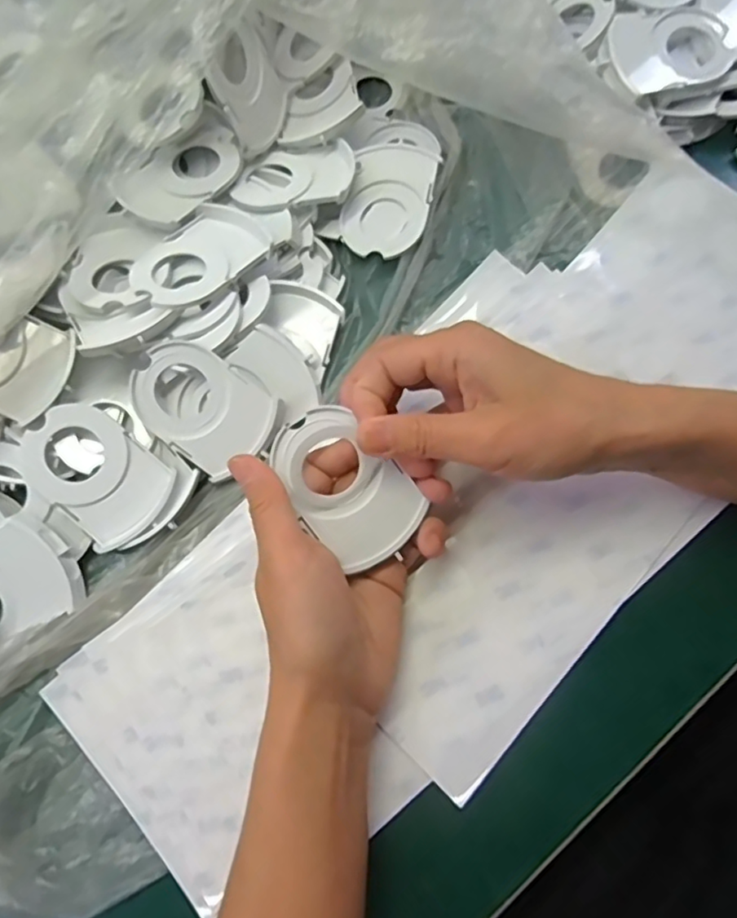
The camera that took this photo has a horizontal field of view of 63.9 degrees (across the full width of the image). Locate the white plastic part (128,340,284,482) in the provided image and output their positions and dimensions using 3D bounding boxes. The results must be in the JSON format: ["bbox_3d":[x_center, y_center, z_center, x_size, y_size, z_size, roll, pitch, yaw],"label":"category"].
[{"bbox_3d":[-0.090,-0.028,0.320,0.075,0.006,0.054,39,94,-7],"label":"white plastic part"}]

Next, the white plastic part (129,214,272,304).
[{"bbox_3d":[-0.095,-0.114,0.333,0.051,0.005,0.078,40,65,19],"label":"white plastic part"}]

